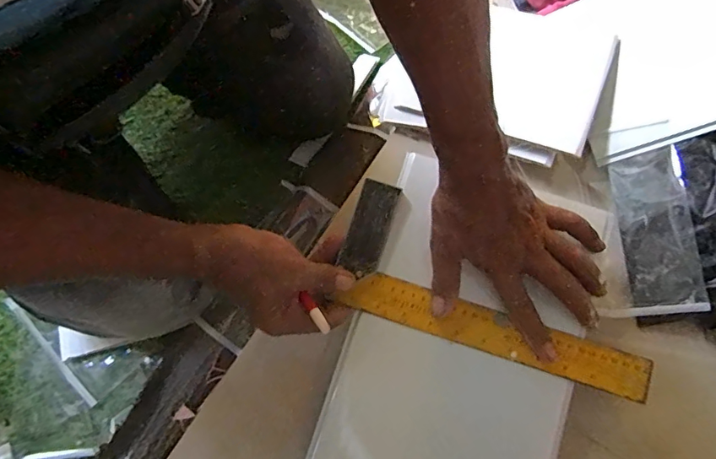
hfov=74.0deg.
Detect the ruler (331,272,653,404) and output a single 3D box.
[{"bbox_3d":[0.126,0.097,0.441,0.279,0.008,0.040,18,80,4],"label":"ruler"}]

